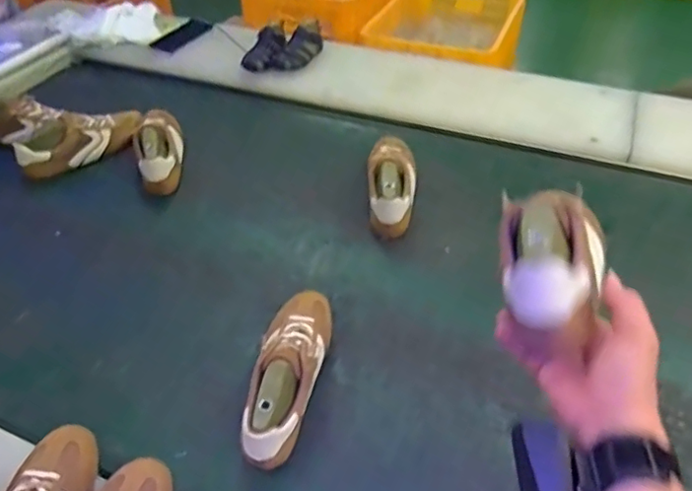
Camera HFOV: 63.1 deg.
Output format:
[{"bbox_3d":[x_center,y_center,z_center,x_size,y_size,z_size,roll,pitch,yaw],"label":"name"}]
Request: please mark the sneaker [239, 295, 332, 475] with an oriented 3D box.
[{"bbox_3d":[-0.070,0.155,0.721,0.079,0.093,0.249,3,44,6],"label":"sneaker"}]

